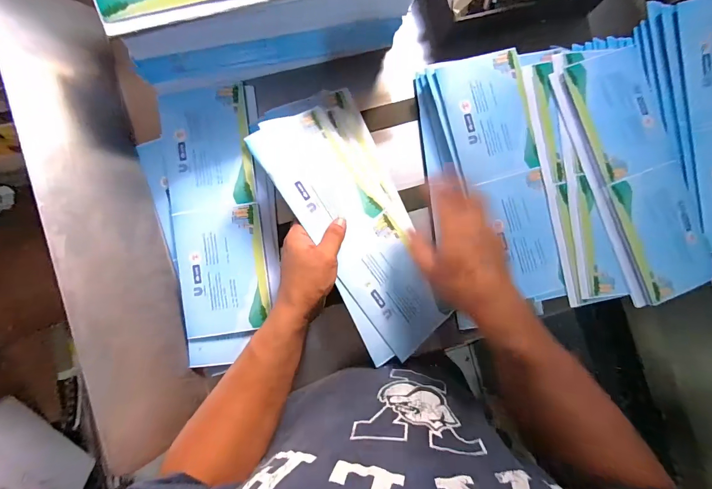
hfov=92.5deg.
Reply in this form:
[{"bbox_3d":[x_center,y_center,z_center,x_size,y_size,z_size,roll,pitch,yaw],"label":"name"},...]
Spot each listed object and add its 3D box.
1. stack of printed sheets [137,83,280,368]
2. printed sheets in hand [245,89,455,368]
[{"bbox_3d":[-0.178,-0.024,0.419,0.138,0.018,0.326,-8,90,0],"label":"stack of printed sheets"},{"bbox_3d":[0.001,-0.026,0.408,0.151,0.015,0.324,-24,89,-29],"label":"printed sheets in hand"}]

